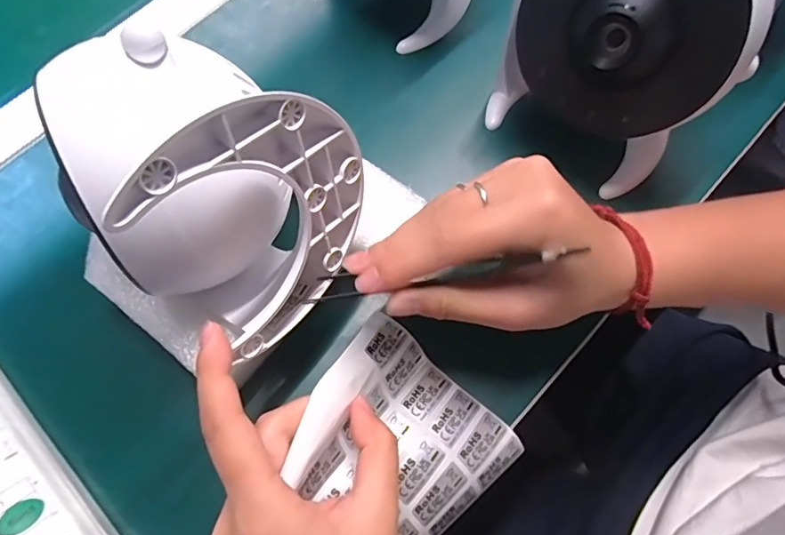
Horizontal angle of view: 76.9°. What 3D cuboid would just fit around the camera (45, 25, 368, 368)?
[{"bbox_3d":[-0.075,-0.033,0.213,0.090,0.108,0.094,27,69,15],"label":"camera"}]

